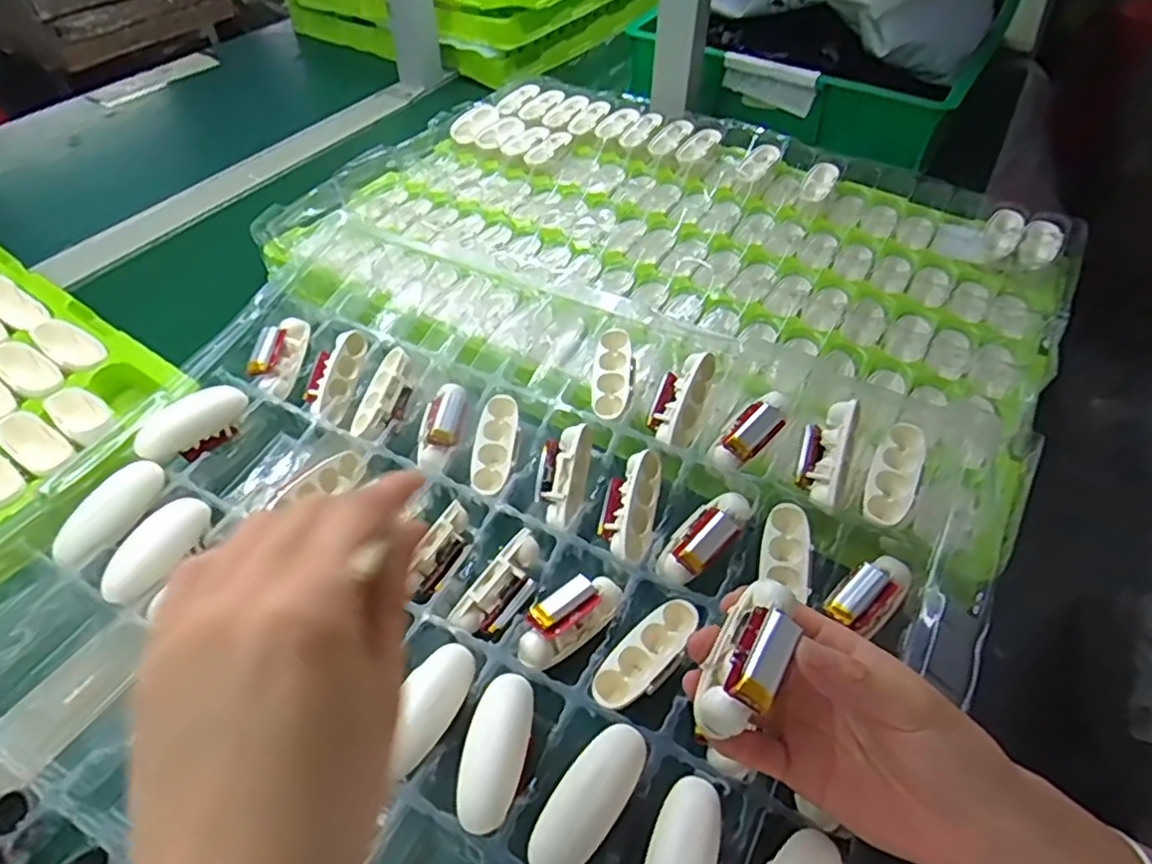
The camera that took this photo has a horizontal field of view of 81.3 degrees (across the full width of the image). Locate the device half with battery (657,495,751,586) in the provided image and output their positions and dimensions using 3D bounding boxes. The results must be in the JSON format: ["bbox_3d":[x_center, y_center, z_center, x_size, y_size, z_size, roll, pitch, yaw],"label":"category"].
[{"bbox_3d":[0.069,0.055,0.363,0.062,0.022,0.027,-42,58,-15],"label":"device half with battery"}]

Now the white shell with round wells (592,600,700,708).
[{"bbox_3d":[0.036,0.111,0.331,0.064,0.016,0.025,-35,57,-28],"label":"white shell with round wells"}]

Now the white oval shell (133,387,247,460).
[{"bbox_3d":[-0.235,-0.007,0.410,0.064,0.014,0.022,-35,57,-28],"label":"white oval shell"}]

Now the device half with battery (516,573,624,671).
[{"bbox_3d":[-0.003,0.095,0.344,0.061,0.020,0.023,-27,54,-23],"label":"device half with battery"}]

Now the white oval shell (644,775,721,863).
[{"bbox_3d":[0.043,0.172,0.271,0.026,0.010,0.064,16,50,13],"label":"white oval shell"}]

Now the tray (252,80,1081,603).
[{"bbox_3d":[0.074,-0.155,0.560,0.601,0.066,0.459,29,54,23],"label":"tray"}]

